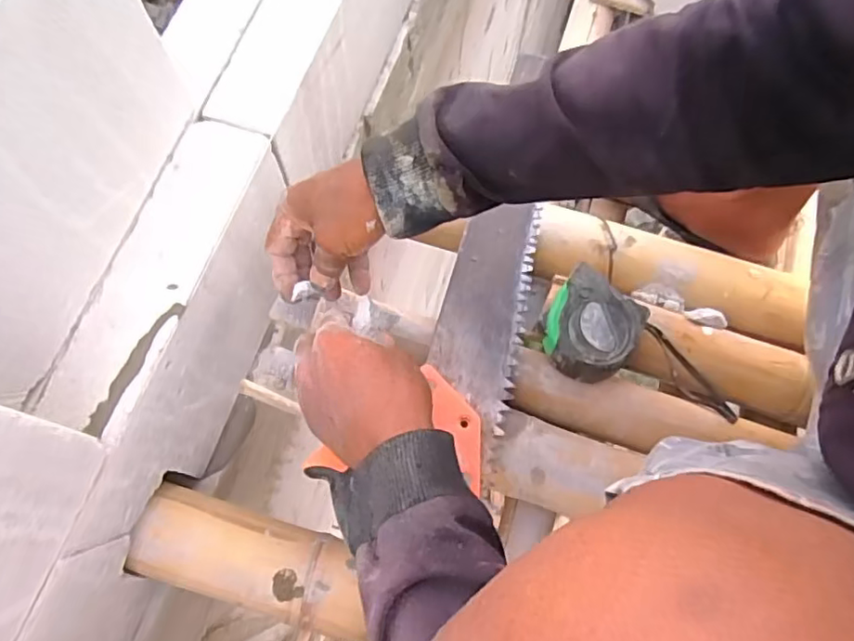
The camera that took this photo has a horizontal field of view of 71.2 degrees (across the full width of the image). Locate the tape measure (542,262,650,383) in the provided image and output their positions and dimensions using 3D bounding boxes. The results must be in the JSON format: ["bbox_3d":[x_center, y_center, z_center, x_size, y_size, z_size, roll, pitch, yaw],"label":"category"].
[{"bbox_3d":[0.133,0.006,0.494,0.075,0.038,0.080,32,72,11],"label":"tape measure"}]

